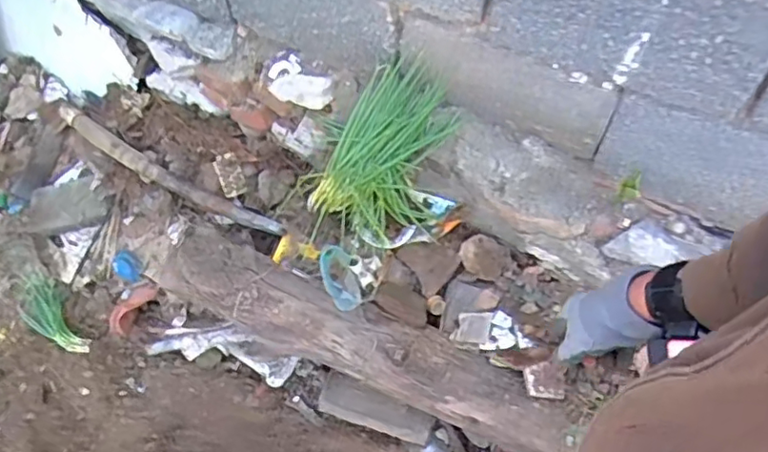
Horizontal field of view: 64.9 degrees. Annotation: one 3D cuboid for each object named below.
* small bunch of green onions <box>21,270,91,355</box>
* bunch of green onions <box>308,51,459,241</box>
[{"bbox_3d":[-0.819,0.236,1.500,0.103,0.056,0.287,-37,65,-19],"label":"small bunch of green onions"},{"bbox_3d":[0.027,-0.144,1.136,0.216,0.142,0.358,28,92,-3],"label":"bunch of green onions"}]

